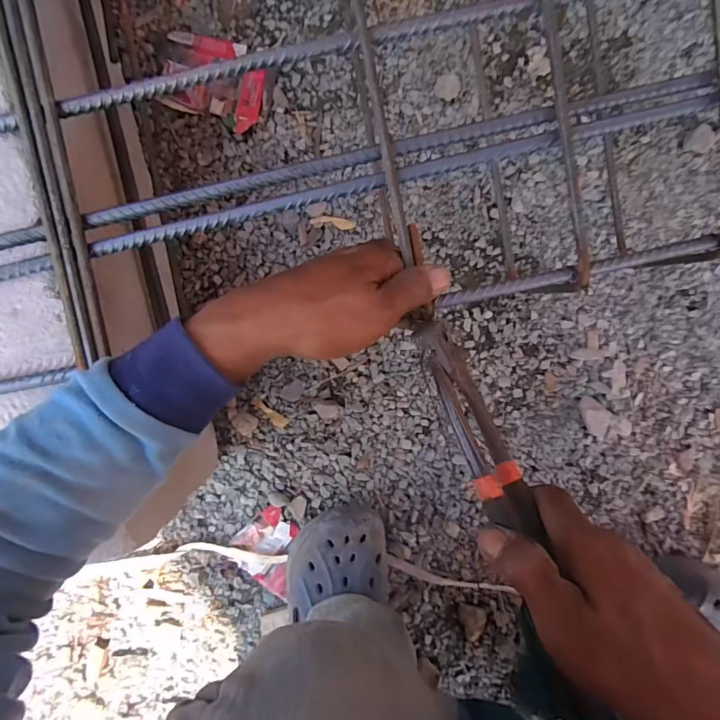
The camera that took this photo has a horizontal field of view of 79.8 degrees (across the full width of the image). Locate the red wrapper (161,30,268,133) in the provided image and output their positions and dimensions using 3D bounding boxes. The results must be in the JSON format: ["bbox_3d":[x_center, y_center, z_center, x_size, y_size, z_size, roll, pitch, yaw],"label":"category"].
[{"bbox_3d":[-0.152,-0.298,0.455,0.108,0.009,0.078,25,95,-1],"label":"red wrapper"}]

